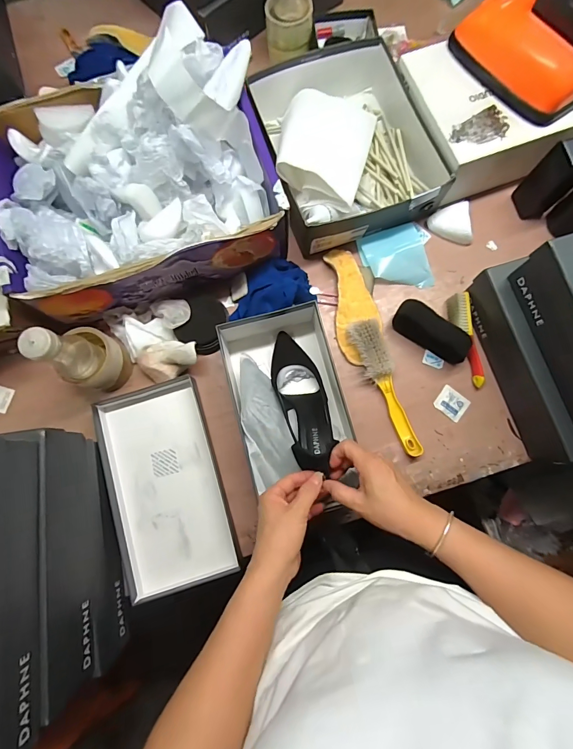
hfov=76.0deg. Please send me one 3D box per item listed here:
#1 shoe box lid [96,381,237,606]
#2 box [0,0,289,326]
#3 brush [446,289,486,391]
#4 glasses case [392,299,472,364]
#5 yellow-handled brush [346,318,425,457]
[{"bbox_3d":[-0.186,0.168,0.570,0.165,0.037,0.306,-18,80,-3],"label":"shoe box lid"},{"bbox_3d":[-0.232,-0.294,0.562,0.408,0.191,0.319,-16,80,-2],"label":"box"},{"bbox_3d":[0.299,-0.058,0.607,0.033,0.028,0.157,-6,80,0],"label":"brush"},{"bbox_3d":[0.238,-0.071,0.603,0.127,0.050,0.042,34,82,6],"label":"glasses case"},{"bbox_3d":[0.163,0.019,0.592,0.047,0.035,0.229,-22,80,-3],"label":"yellow-handled brush"}]

